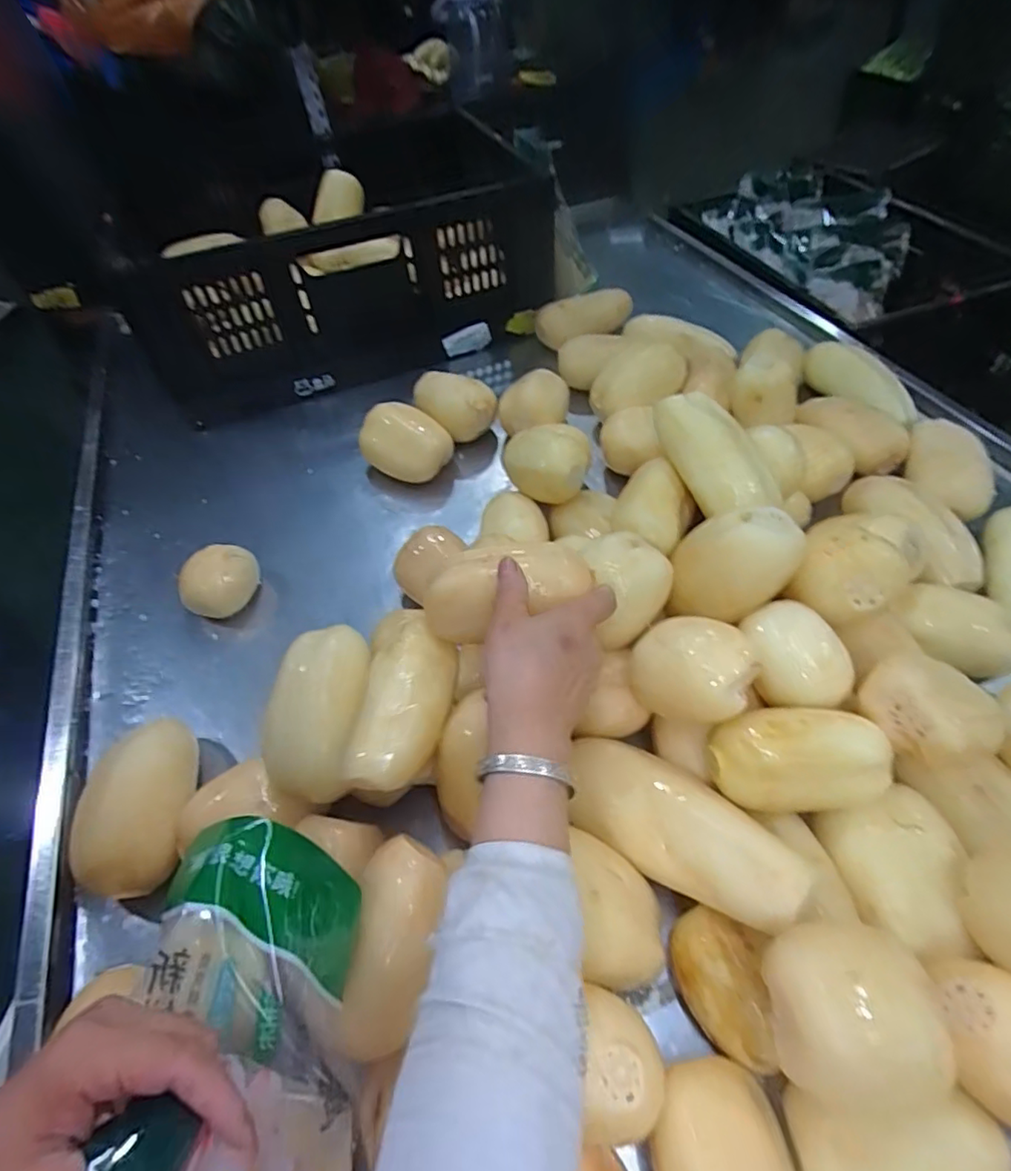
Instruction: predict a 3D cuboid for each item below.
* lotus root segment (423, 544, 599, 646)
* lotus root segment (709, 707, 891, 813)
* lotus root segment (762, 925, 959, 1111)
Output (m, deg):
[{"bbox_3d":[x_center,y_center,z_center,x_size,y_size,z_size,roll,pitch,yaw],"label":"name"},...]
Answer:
[{"bbox_3d":[0.002,0.005,0.424,0.121,0.053,0.060,-19,52,-6],"label":"lotus root segment"},{"bbox_3d":[0.205,0.126,0.414,0.113,0.060,0.065,-7,52,0],"label":"lotus root segment"},{"bbox_3d":[0.191,0.233,0.318,0.087,0.073,0.080,-3,52,3],"label":"lotus root segment"}]

